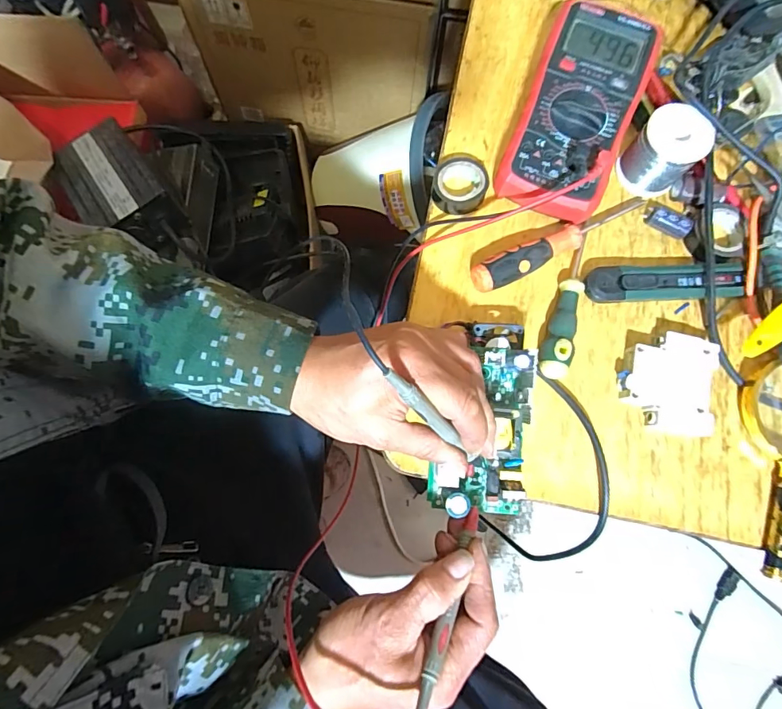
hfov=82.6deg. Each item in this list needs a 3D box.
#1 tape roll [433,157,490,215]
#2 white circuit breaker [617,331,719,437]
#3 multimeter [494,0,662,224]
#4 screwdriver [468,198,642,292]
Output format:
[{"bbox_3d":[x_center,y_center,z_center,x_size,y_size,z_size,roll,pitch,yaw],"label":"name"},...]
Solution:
[{"bbox_3d":[0.061,-0.149,0.392,0.047,0.019,0.049,0,79,-1],"label":"tape roll"},{"bbox_3d":[0.221,0.022,0.356,0.070,0.020,0.075,15,79,2],"label":"white circuit breaker"},{"bbox_3d":[0.159,-0.207,0.389,0.091,0.056,0.187,21,78,4],"label":"multimeter"},{"bbox_3d":[0.147,-0.097,0.378,0.173,0.027,0.023,-28,81,-6],"label":"screwdriver"}]

